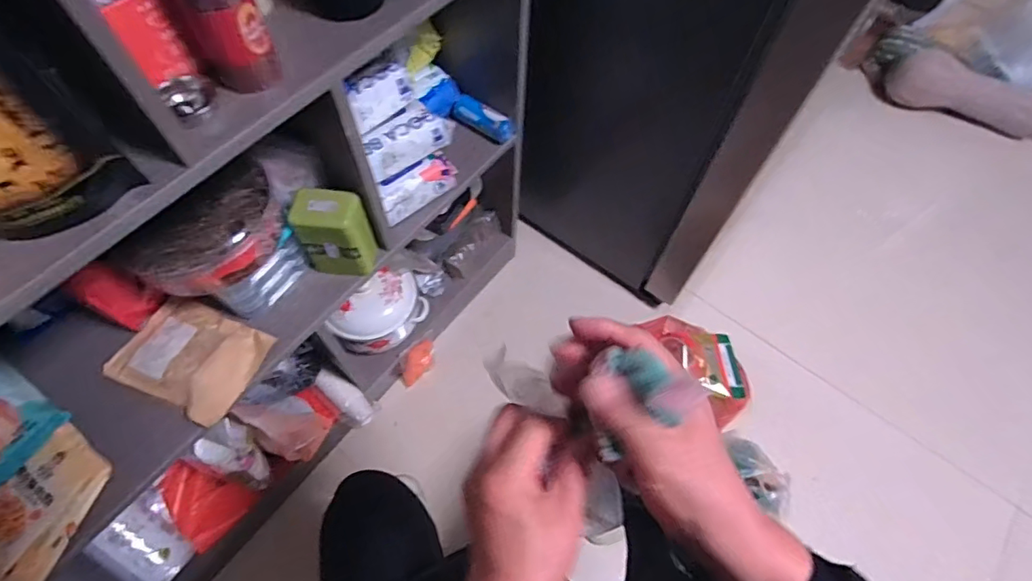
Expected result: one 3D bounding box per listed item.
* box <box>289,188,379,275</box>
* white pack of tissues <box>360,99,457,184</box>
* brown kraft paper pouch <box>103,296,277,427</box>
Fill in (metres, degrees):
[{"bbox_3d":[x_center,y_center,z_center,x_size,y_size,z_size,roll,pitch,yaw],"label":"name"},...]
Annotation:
[{"bbox_3d":[-0.255,-0.081,0.732,0.086,0.127,0.060,8,62,2],"label":"box"},{"bbox_3d":[-0.161,-0.227,0.773,0.133,0.057,0.054,-32,68,-18],"label":"white pack of tissues"},{"bbox_3d":[-0.443,0.086,0.705,0.181,0.021,0.134,24,64,10],"label":"brown kraft paper pouch"}]

